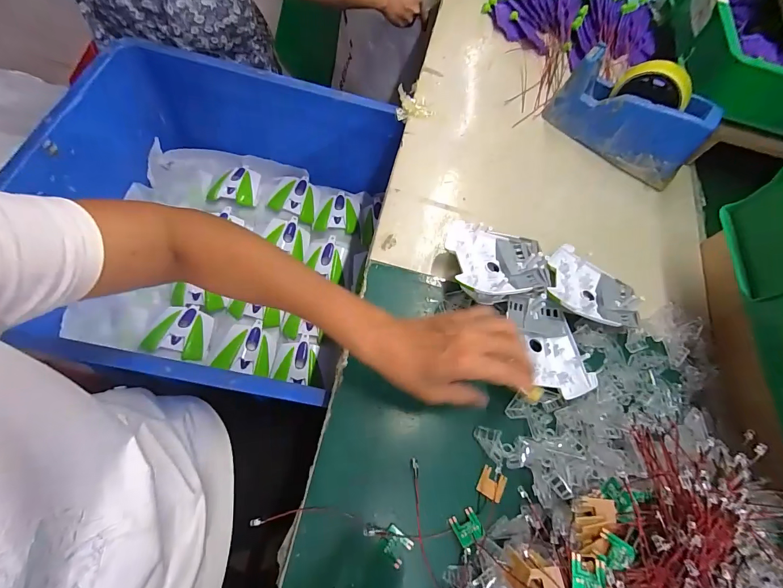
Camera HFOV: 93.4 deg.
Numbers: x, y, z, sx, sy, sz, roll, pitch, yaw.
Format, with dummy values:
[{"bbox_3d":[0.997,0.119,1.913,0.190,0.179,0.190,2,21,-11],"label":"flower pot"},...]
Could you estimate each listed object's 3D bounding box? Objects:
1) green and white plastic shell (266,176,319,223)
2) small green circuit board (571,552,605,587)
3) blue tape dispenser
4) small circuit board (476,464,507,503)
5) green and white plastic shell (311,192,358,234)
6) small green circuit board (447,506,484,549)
[{"bbox_3d":[-0.197,-0.190,0.759,0.093,0.055,0.101,5,67,-5],"label":"green and white plastic shell"},{"bbox_3d":[0.151,0.218,0.284,0.023,0.004,0.026,7,50,15],"label":"small green circuit board"},{"bbox_3d":[0.332,-0.251,0.511,0.199,0.106,0.072,38,68,9],"label":"blue tape dispenser"},{"bbox_3d":[0.099,0.186,0.361,0.026,0.005,0.025,29,67,6],"label":"small circuit board"},{"bbox_3d":[-0.109,-0.170,0.745,0.083,0.023,0.100,7,67,-4],"label":"green and white plastic shell"},{"bbox_3d":[0.069,0.214,0.338,0.024,0.004,0.027,-22,40,-10],"label":"small green circuit board"}]

